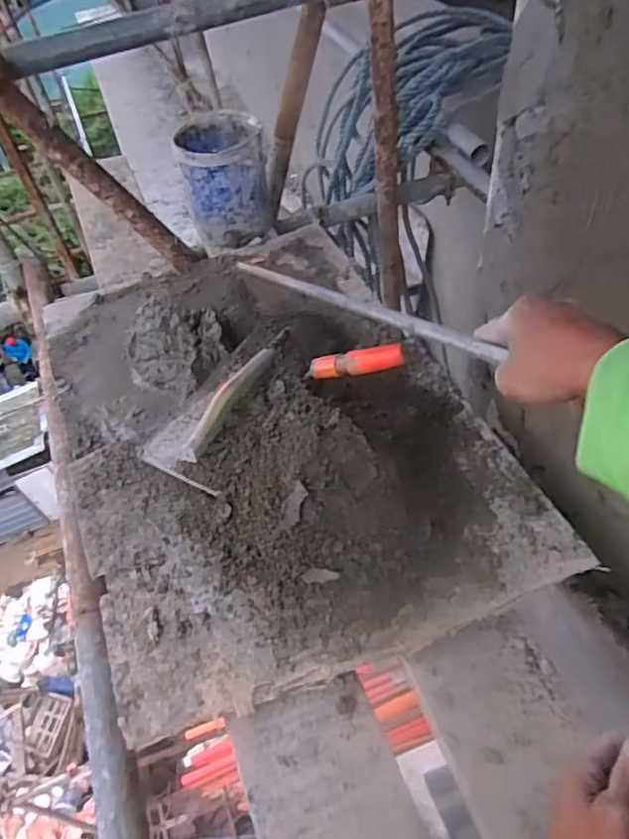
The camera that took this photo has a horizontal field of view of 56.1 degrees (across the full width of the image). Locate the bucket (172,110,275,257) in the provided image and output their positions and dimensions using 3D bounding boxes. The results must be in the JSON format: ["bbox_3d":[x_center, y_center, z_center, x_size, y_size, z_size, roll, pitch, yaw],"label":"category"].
[{"bbox_3d":[-0.180,-0.490,1.215,0.171,0.191,0.176,-11,49,-3],"label":"bucket"}]

